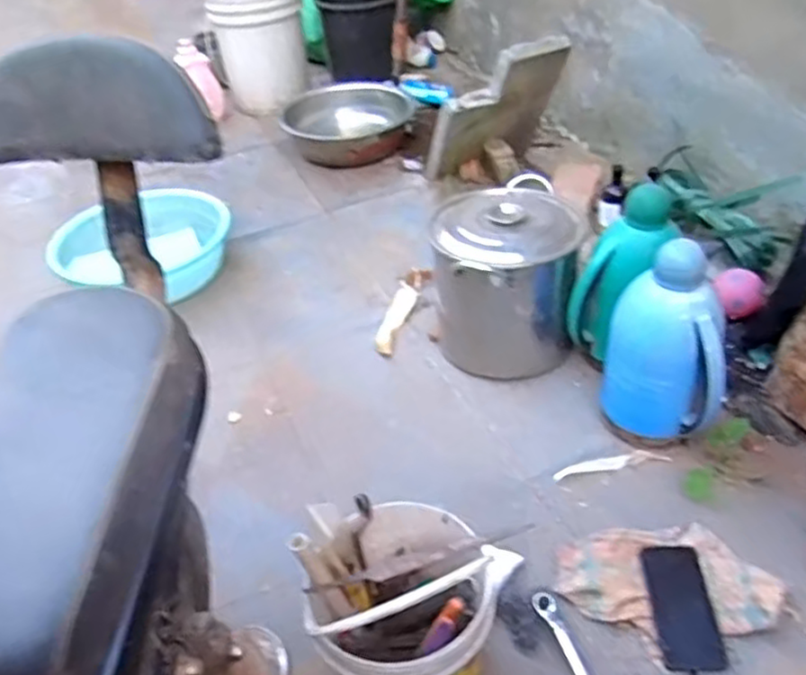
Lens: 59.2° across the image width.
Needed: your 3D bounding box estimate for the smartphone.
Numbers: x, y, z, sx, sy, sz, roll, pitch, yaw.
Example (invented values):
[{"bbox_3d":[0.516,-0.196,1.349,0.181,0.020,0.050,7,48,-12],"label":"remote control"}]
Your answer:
[{"bbox_3d":[0.353,0.338,0.895,0.078,0.010,0.154,1,46,-1],"label":"smartphone"}]

